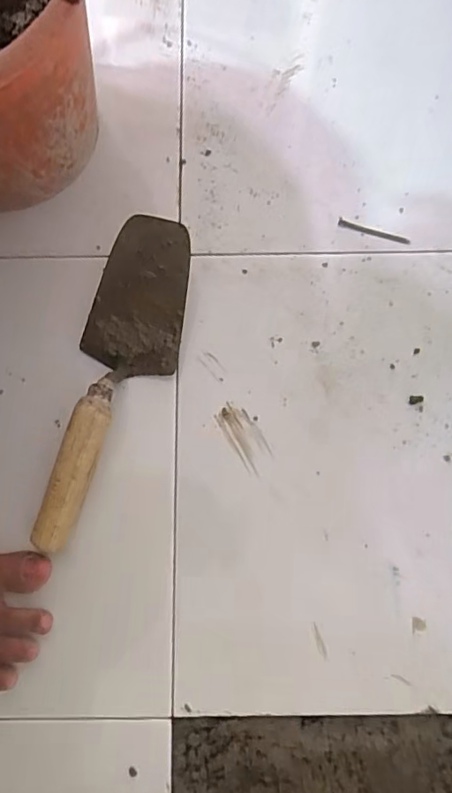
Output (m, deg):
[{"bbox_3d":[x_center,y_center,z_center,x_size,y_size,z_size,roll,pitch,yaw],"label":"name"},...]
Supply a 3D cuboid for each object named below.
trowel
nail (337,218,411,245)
[{"bbox_3d":[-0.094,-0.011,0.445,0.083,0.061,0.281,12,77,4],"label":"trowel"},{"bbox_3d":[0.145,-0.160,0.505,0.071,0.004,0.008,20,78,5],"label":"nail"}]

